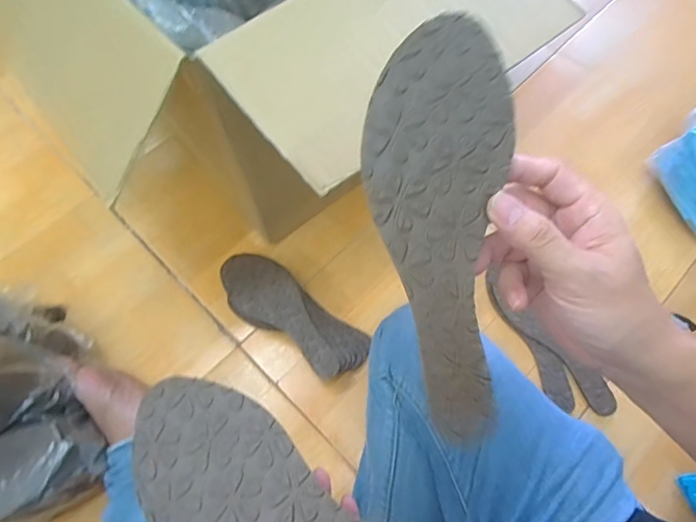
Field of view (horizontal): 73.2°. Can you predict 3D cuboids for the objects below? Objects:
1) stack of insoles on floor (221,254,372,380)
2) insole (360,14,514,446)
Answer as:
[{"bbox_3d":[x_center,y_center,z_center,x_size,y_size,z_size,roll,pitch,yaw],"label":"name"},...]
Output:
[{"bbox_3d":[-0.081,0.078,0.667,0.232,0.057,0.083,33,69,18],"label":"stack of insoles on floor"},{"bbox_3d":[0.050,-0.018,0.248,0.075,0.004,0.215,-3,89,1],"label":"insole"}]

